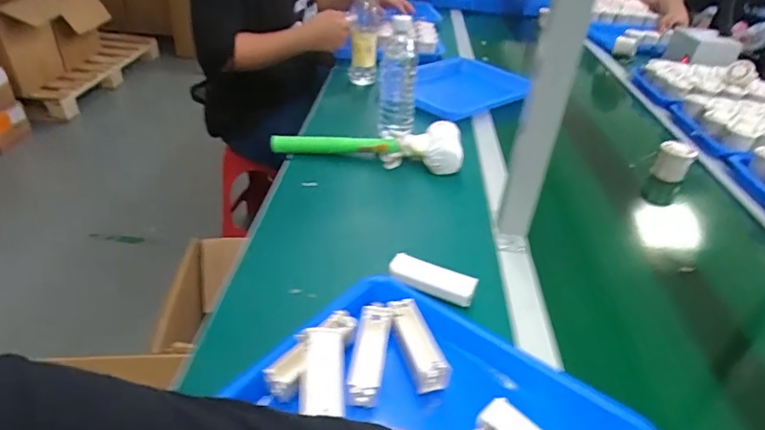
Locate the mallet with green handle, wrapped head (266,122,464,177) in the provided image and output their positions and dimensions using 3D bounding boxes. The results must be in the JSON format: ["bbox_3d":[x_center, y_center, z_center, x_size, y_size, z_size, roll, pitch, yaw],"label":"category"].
[{"bbox_3d":[-0.031,-0.130,0.860,0.336,0.054,0.099,5,36,-1],"label":"mallet with green handle, wrapped head"}]

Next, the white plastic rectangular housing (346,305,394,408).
[{"bbox_3d":[-0.015,0.154,0.526,0.033,0.107,0.020,11,-2,7],"label":"white plastic rectangular housing"}]

